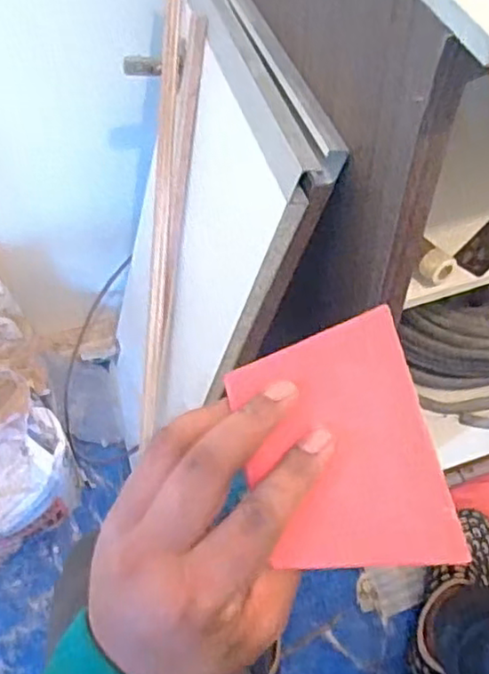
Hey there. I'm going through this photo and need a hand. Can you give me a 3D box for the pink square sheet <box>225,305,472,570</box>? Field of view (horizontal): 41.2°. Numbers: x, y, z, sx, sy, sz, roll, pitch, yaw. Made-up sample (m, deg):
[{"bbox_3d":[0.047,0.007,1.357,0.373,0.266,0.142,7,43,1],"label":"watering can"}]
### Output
[{"bbox_3d":[0.042,0.047,0.279,0.079,0.005,0.107,-12,75,-9],"label":"pink square sheet"}]

